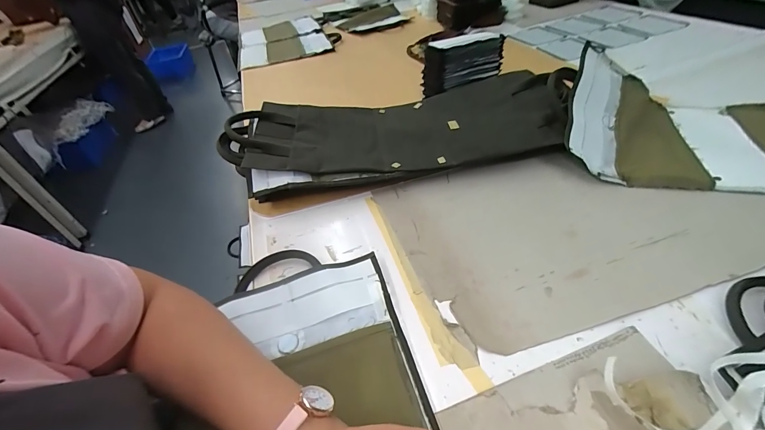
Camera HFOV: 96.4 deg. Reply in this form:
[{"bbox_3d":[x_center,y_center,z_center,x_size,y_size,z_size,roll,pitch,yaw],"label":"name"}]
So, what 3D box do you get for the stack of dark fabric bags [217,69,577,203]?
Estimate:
[{"bbox_3d":[0.024,-0.151,0.604,0.568,0.081,0.259,-9,42,-2],"label":"stack of dark fabric bags"}]

